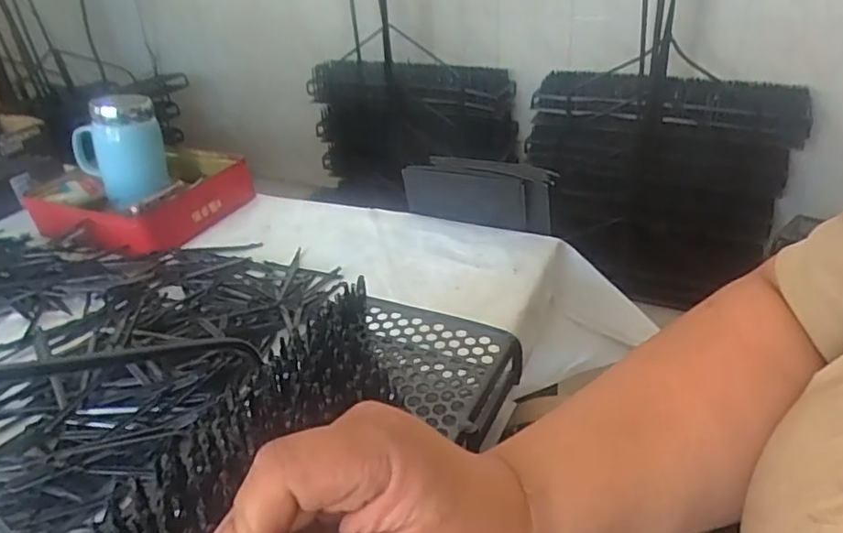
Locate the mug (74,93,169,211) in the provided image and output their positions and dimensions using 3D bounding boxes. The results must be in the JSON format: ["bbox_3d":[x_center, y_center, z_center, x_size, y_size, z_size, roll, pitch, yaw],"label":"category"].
[{"bbox_3d":[-0.419,-0.167,0.833,0.108,0.128,0.106,-22,35,-28],"label":"mug"}]

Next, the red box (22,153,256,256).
[{"bbox_3d":[-0.390,-0.108,0.830,0.263,0.055,0.222,10,34,22],"label":"red box"}]

